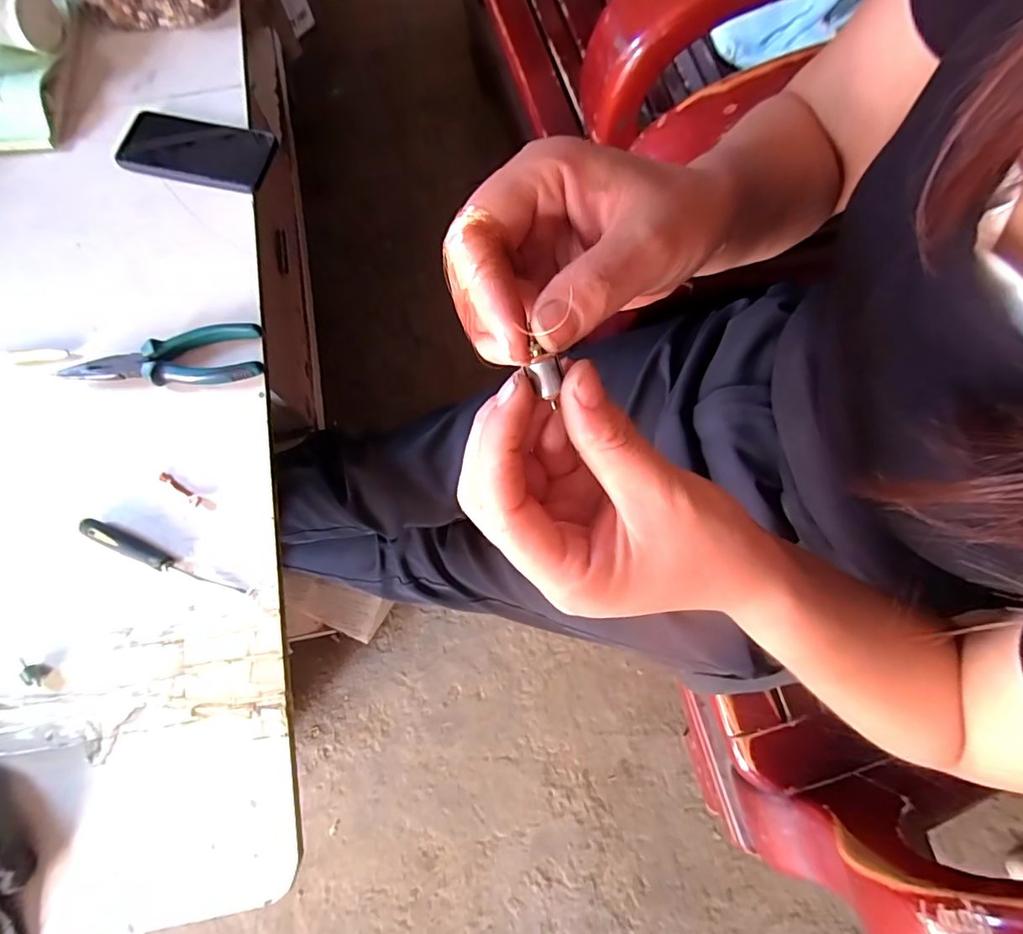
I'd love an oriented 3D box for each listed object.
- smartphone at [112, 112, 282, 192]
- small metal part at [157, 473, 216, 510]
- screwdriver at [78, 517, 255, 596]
[{"bbox_3d":[-0.332,-0.335,0.546,0.150,0.011,0.080,11,78,3],"label":"smartphone"},{"bbox_3d":[-0.287,0.023,0.457,0.057,0.010,0.011,30,77,8],"label":"small metal part"},{"bbox_3d":[-0.291,0.078,0.432,0.158,0.020,0.017,22,76,6],"label":"screwdriver"}]

